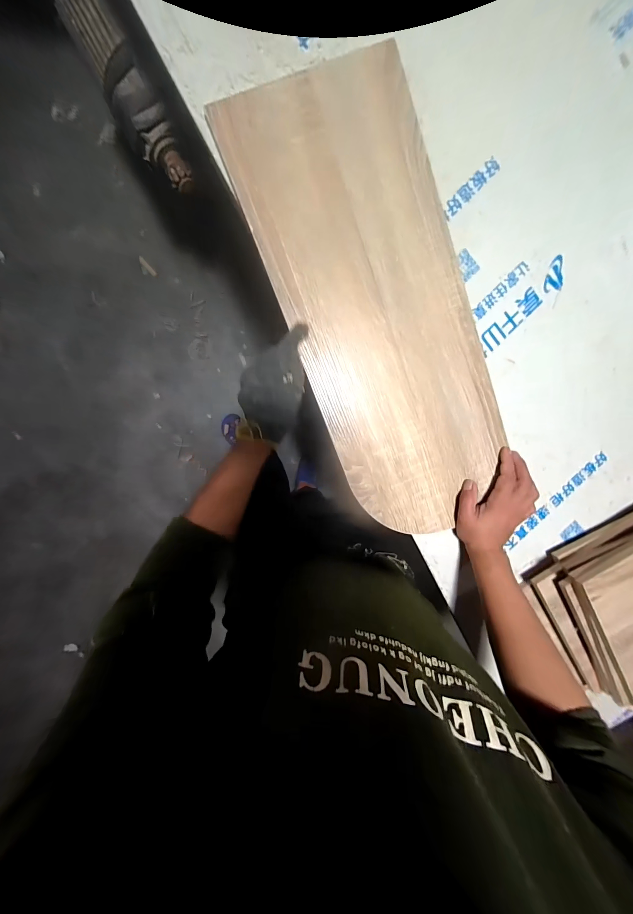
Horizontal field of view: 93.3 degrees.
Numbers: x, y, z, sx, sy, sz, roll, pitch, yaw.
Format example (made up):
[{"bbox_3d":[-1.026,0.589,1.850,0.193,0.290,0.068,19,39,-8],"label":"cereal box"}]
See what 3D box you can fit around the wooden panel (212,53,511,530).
[{"bbox_3d":[0.088,-0.176,0.390,0.234,0.012,0.562,-21,100,0],"label":"wooden panel"}]

